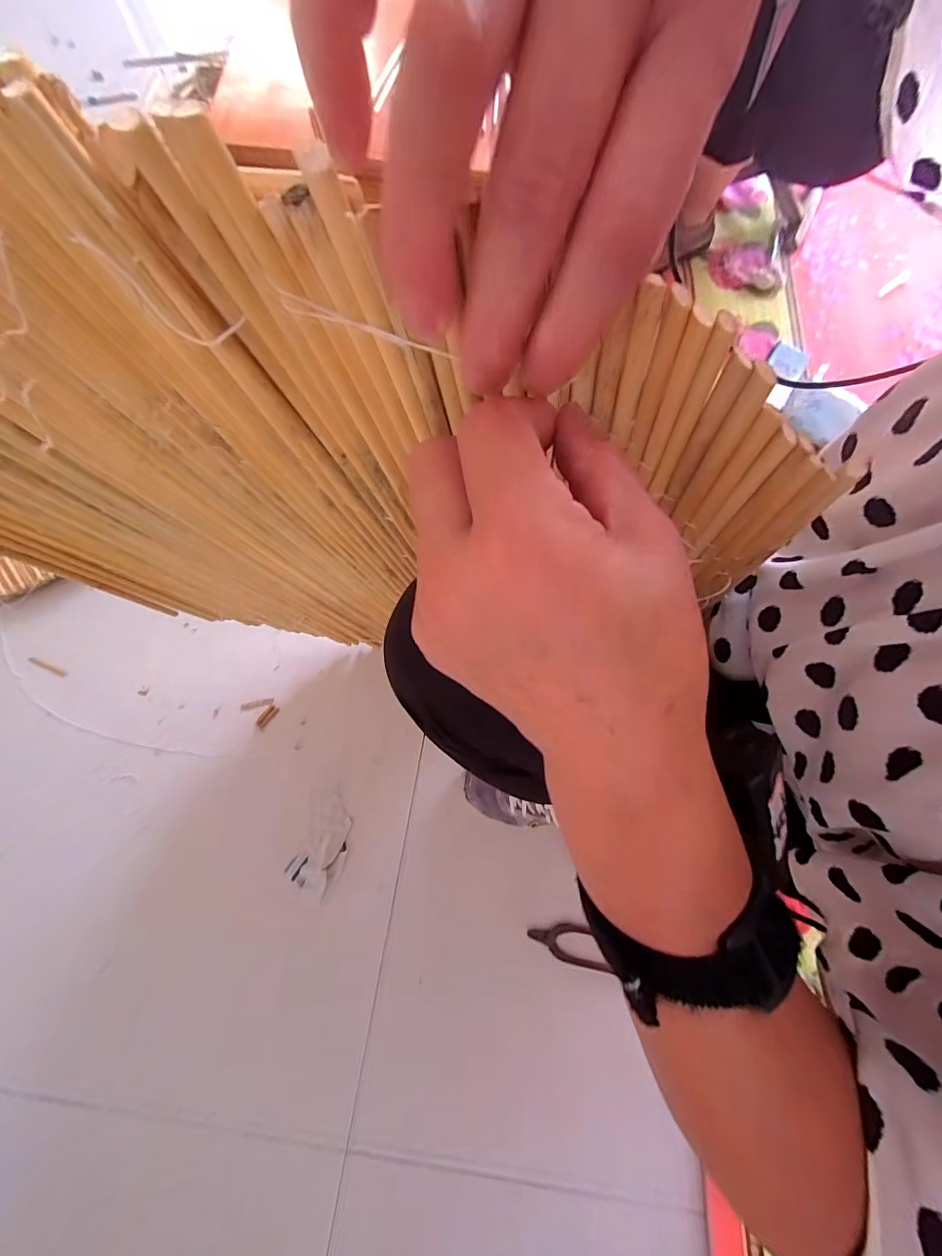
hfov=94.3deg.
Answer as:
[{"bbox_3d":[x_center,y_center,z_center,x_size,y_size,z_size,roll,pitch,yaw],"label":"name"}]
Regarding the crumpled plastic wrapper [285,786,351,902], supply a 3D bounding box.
[{"bbox_3d":[-0.209,0.299,0.615,0.072,0.014,0.131,16,74,2],"label":"crumpled plastic wrapper"}]

